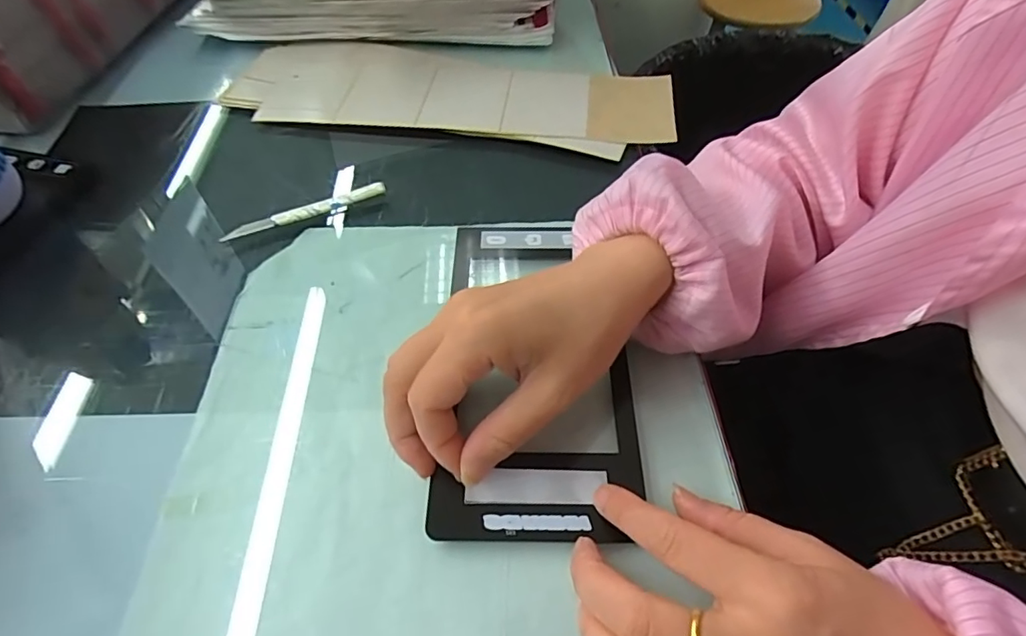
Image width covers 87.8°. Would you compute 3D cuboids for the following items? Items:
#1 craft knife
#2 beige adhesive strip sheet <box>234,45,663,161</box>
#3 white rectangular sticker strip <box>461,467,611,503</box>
[{"bbox_3d":[-0.140,-0.072,0.364,0.109,0.010,0.010,-23,57,-16],"label":"craft knife"},{"bbox_3d":[-0.056,-0.192,0.450,0.370,0.008,0.120,8,54,7],"label":"beige adhesive strip sheet"},{"bbox_3d":[0.011,0.078,0.247,0.064,0.004,0.016,2,67,-5],"label":"white rectangular sticker strip"}]

